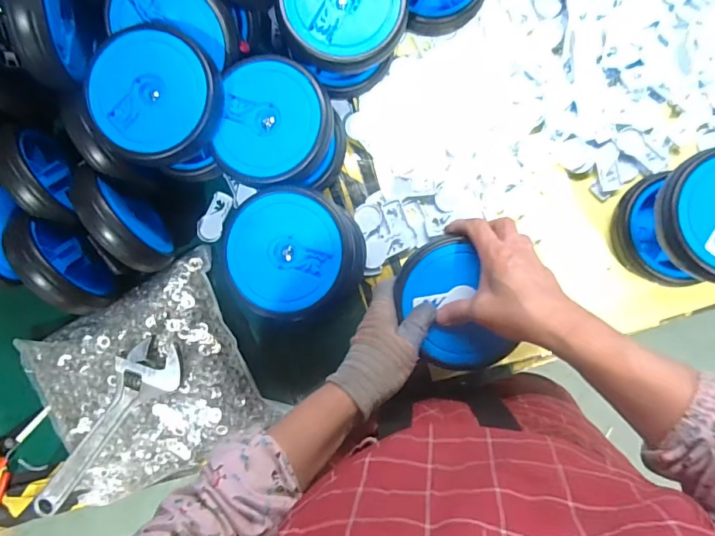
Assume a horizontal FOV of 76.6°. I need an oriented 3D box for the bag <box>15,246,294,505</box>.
[{"bbox_3d":[-0.263,0.144,0.540,0.274,0.067,0.228,-30,86,1],"label":"bag"}]

